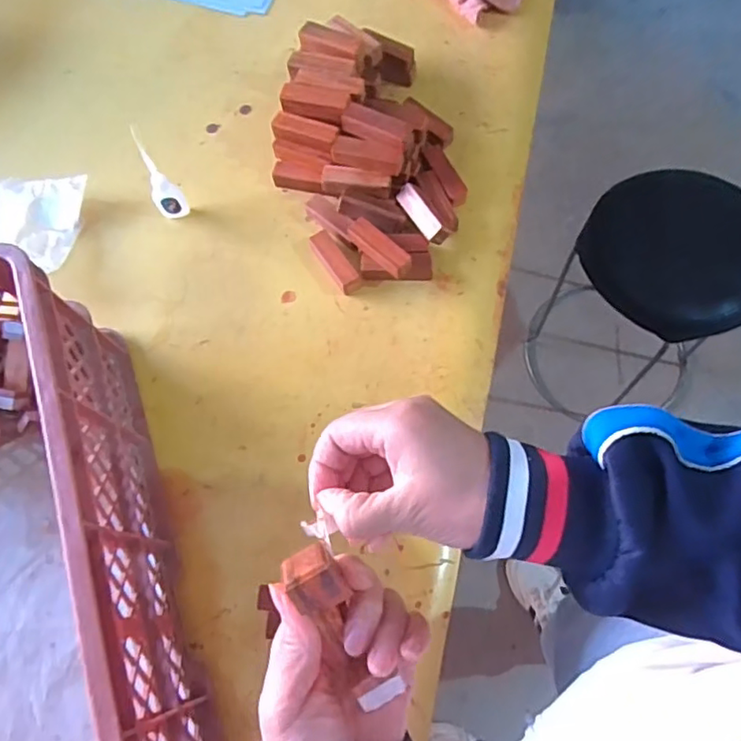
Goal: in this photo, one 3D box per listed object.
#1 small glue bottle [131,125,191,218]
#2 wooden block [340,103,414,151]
[{"bbox_3d":[-0.238,-0.217,0.672,0.034,0.123,0.027,-37,71,-10],"label":"small glue bottle"},{"bbox_3d":[0.007,-0.264,0.645,0.081,0.017,0.027,25,72,13],"label":"wooden block"}]

